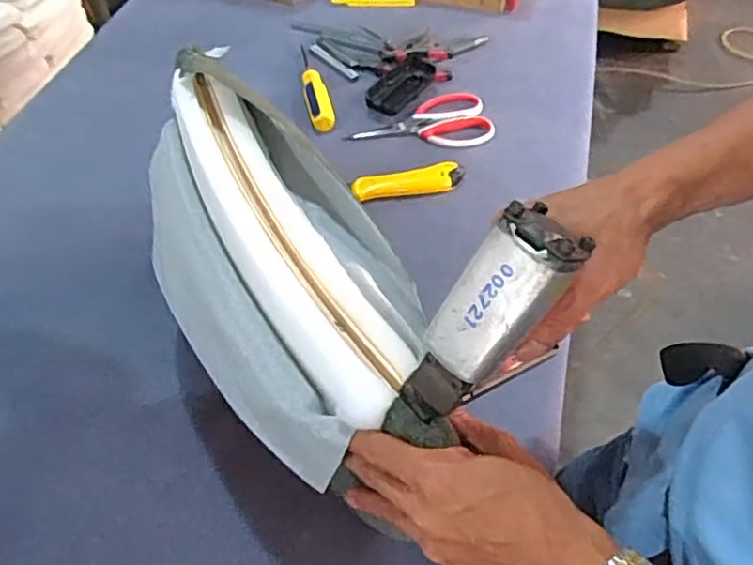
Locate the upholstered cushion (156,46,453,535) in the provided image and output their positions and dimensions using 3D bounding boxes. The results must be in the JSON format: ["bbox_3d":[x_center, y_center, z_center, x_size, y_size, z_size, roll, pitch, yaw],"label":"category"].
[{"bbox_3d":[-0.081,-0.024,0.461,0.146,0.102,0.362,-22,61,-18],"label":"upholstered cushion"}]

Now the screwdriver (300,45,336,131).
[{"bbox_3d":[-0.089,-0.280,0.867,0.032,0.025,0.200,-11,52,-7],"label":"screwdriver"}]

